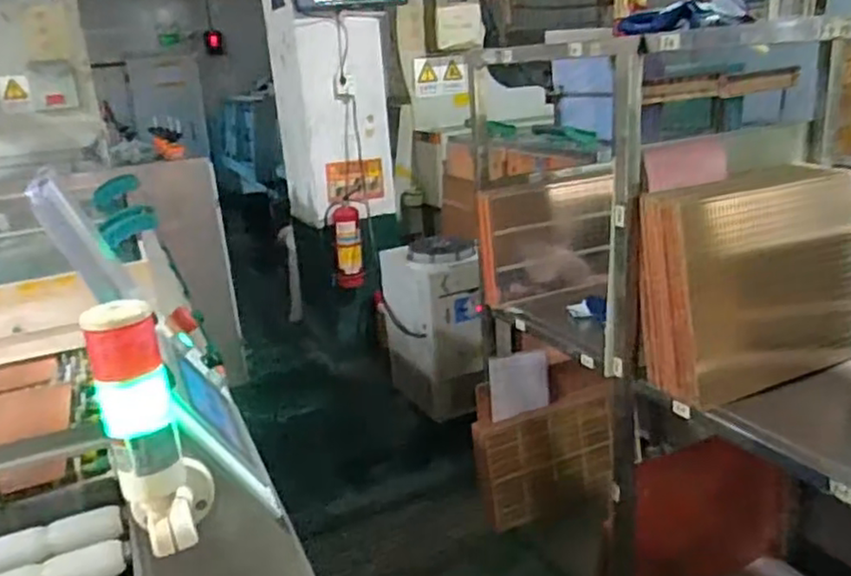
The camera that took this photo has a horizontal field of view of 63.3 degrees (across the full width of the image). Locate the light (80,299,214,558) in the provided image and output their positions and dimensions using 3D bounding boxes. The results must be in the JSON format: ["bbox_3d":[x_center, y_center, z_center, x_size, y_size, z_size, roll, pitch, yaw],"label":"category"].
[{"bbox_3d":[-0.220,0.108,0.555,0.065,0.201,0.072,-9,18,-14],"label":"light"}]

